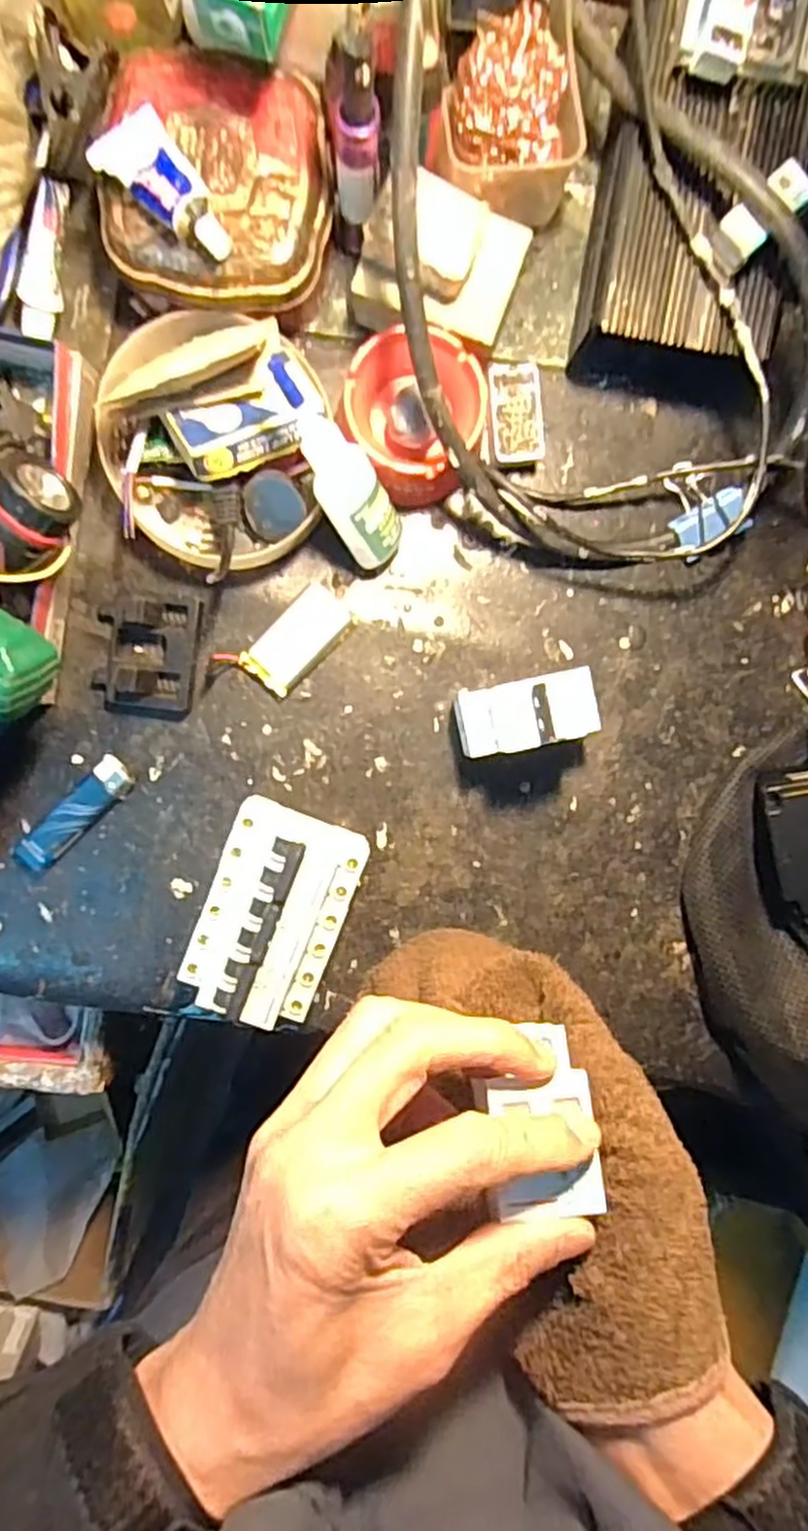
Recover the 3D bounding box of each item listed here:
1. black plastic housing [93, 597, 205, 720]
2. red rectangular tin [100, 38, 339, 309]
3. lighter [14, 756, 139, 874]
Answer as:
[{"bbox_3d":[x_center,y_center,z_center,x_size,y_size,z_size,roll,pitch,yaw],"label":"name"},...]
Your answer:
[{"bbox_3d":[-0.151,-0.063,0.441,0.055,0.023,0.070,8,96,-4],"label":"black plastic housing"},{"bbox_3d":[-0.096,-0.302,0.391,0.111,0.031,0.112,6,96,-4],"label":"red rectangular tin"},{"bbox_3d":[-0.198,0.031,0.452,0.084,0.011,0.024,-44,97,2],"label":"lighter"}]

